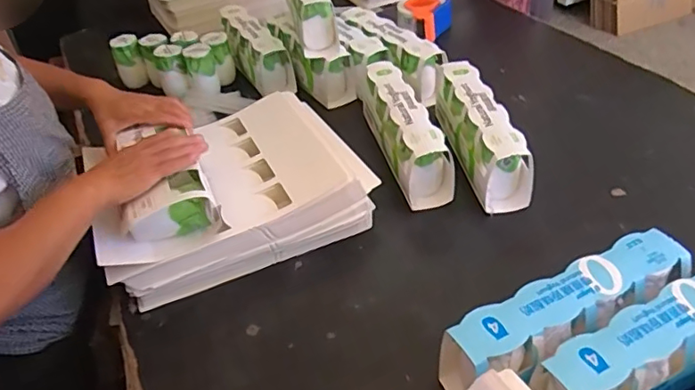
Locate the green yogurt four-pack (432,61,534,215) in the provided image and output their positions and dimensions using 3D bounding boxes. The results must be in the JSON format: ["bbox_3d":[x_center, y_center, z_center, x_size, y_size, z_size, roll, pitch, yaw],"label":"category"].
[{"bbox_3d":[0.194,-0.105,0.834,0.074,0.111,0.275,-11,53,-7],"label":"green yogurt four-pack"}]

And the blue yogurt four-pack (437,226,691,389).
[{"bbox_3d":[0.223,0.130,0.571,0.268,0.093,0.076,-22,43,-18],"label":"blue yogurt four-pack"}]

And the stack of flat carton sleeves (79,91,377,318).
[{"bbox_3d":[-0.168,-0.018,0.802,0.342,0.113,0.281,-18,42,-15],"label":"stack of flat carton sleeves"}]

